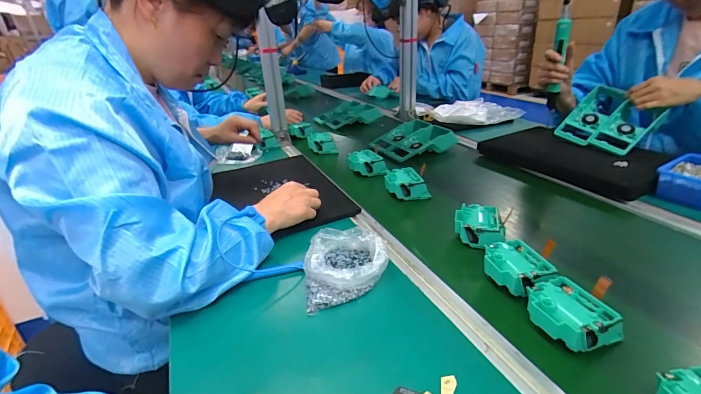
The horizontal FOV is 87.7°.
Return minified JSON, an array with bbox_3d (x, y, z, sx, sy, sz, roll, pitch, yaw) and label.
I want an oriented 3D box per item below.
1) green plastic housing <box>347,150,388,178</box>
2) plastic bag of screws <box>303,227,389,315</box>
[{"bbox_3d":[0.037,-0.079,0.858,0.078,0.042,0.082,-16,27,-16],"label":"green plastic housing"},{"bbox_3d":[-0.007,0.090,0.500,0.111,0.046,0.125,-10,26,-3],"label":"plastic bag of screws"}]

